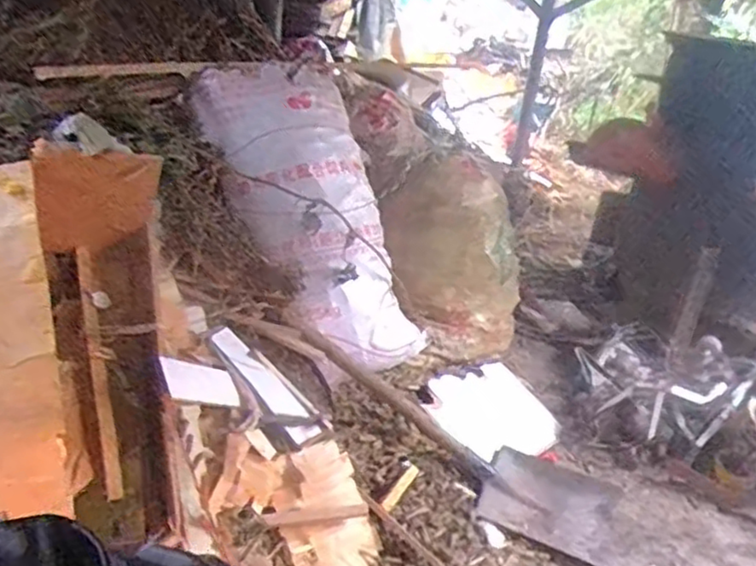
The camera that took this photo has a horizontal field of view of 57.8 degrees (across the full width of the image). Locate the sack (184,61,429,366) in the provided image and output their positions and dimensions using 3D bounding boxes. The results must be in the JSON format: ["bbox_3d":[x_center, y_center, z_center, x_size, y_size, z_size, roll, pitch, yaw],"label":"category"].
[{"bbox_3d":[-0.134,-0.198,1.570,0.368,0.222,0.825,-18,79,-44],"label":"sack"}]

